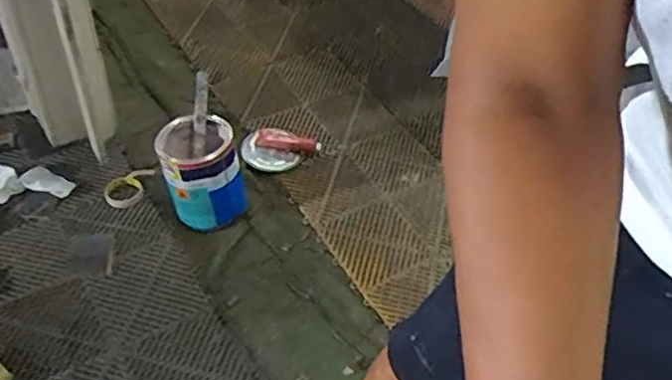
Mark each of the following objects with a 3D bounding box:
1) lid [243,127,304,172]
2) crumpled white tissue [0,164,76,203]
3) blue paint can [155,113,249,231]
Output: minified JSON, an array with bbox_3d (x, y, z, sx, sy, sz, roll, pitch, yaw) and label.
[{"bbox_3d":[-0.166,-0.105,1.664,0.146,0.012,0.138,8,53,-10],"label":"lid"},{"bbox_3d":[-0.742,-0.015,1.503,0.256,0.020,0.116,6,44,0],"label":"crumpled white tissue"},{"bbox_3d":[-0.301,-0.040,1.457,0.166,0.205,0.178,2,46,-2],"label":"blue paint can"}]

